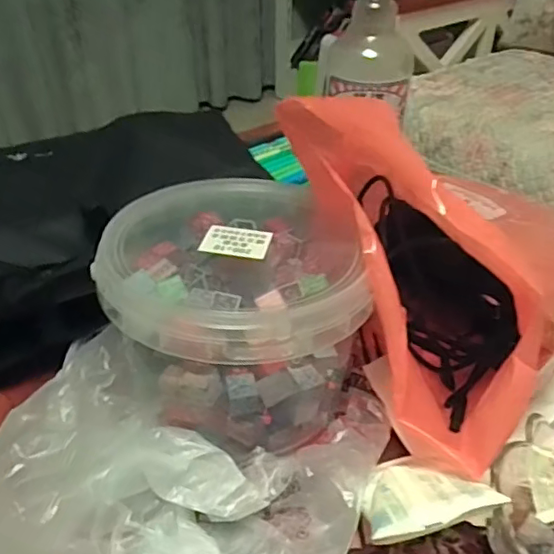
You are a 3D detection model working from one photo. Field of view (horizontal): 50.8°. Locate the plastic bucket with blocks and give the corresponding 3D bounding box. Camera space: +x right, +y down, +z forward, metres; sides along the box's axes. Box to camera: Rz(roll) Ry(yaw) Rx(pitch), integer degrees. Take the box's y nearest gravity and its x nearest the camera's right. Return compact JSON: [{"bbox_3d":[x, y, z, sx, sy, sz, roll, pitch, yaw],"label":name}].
[{"bbox_3d":[-0.038,0.028,0.474,0.180,0.143,0.202,-13,38,-16],"label":"plastic bucket with blocks"}]

